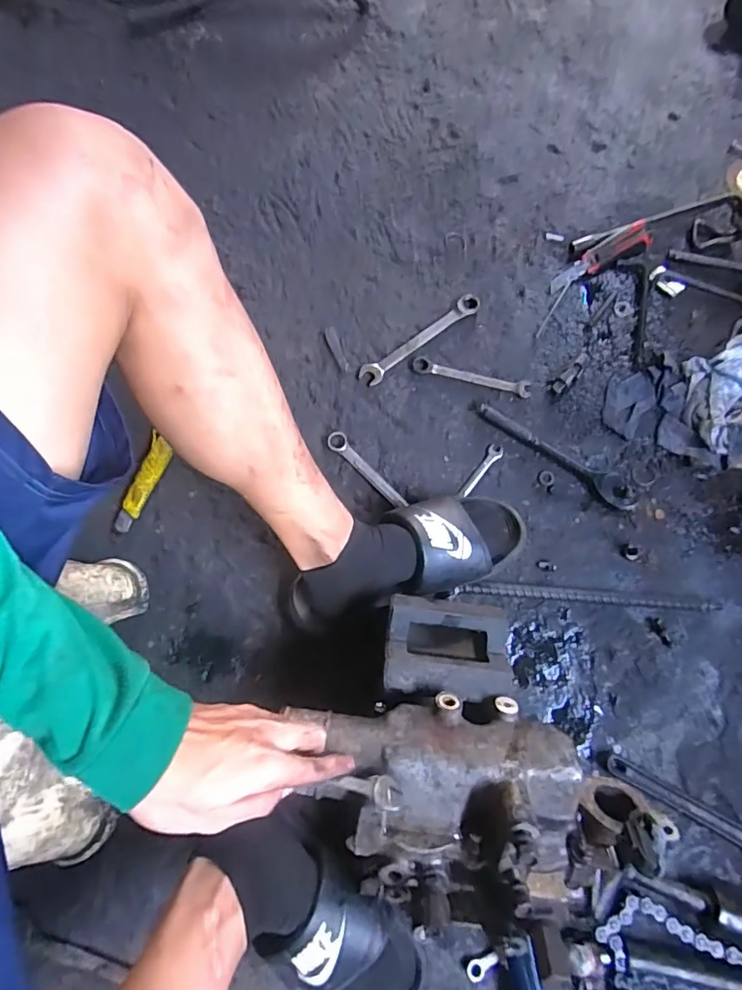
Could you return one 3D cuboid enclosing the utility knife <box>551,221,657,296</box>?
[{"bbox_3d":[0.354,-0.371,0.805,0.184,0.018,0.038,-28,75,-8],"label":"utility knife"}]

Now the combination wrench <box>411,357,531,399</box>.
[{"bbox_3d":[0.145,-0.171,0.751,0.172,0.010,0.023,14,74,5],"label":"combination wrench"}]

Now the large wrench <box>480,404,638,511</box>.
[{"bbox_3d":[0.260,-0.061,0.713,0.240,0.022,0.041,37,77,11],"label":"large wrench"}]

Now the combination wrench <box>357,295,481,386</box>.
[{"bbox_3d":[0.074,-0.232,0.766,0.214,0.014,0.028,-36,76,-10],"label":"combination wrench"}]

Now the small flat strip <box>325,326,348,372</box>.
[{"bbox_3d":[-0.048,-0.216,0.751,0.019,0.005,0.080,-21,74,-6],"label":"small flat strip"}]

